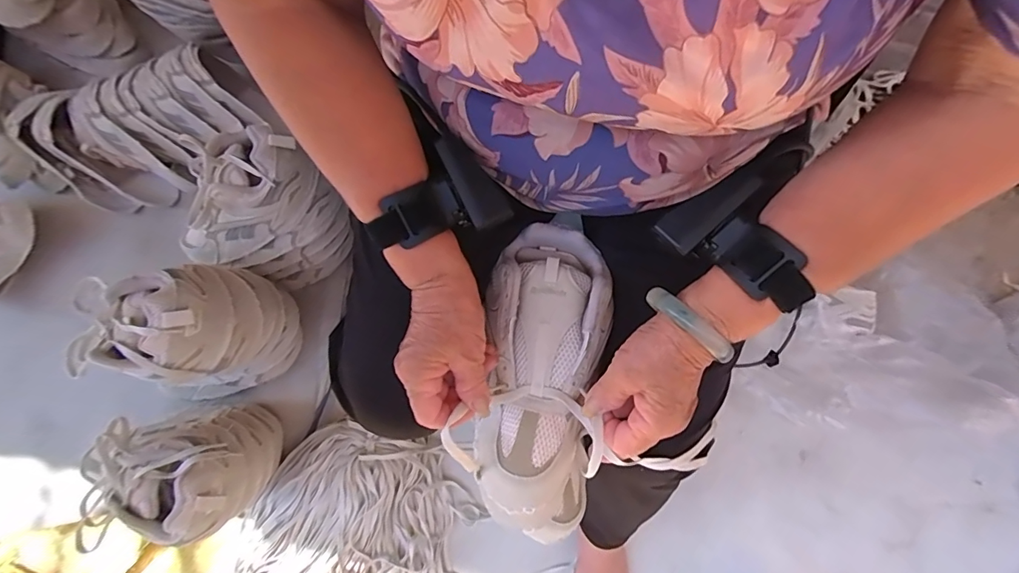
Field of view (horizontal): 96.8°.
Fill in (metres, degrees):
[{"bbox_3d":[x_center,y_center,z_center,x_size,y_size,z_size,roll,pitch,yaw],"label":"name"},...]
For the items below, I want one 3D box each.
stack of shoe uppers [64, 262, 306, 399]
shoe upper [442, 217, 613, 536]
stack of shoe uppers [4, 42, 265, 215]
[{"bbox_3d":[-0.399,0.060,0.601,0.183,0.286,0.134,-14,79,-3],"label":"stack of shoe uppers"},{"bbox_3d":[0.022,0.076,0.383,0.105,0.100,0.256,6,84,1],"label":"shoe upper"},{"bbox_3d":[-0.631,-0.259,0.771,0.374,0.144,0.215,-13,79,-2],"label":"stack of shoe uppers"}]

